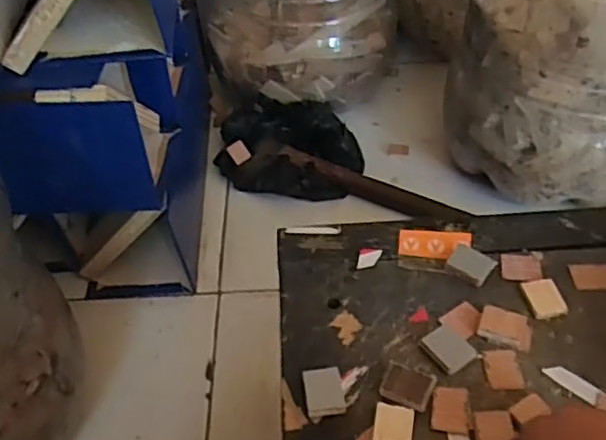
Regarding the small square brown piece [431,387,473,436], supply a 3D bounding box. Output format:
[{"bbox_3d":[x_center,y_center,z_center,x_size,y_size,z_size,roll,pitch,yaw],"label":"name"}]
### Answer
[{"bbox_3d":[0.078,0.100,0.337,0.020,0.004,0.026,5,48,8],"label":"small square brown piece"}]

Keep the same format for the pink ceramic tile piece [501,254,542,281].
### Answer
[{"bbox_3d":[0.135,0.029,0.398,0.024,0.004,0.023,6,48,9],"label":"pink ceramic tile piece"}]

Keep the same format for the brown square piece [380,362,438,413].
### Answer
[{"bbox_3d":[0.056,0.089,0.343,0.026,0.005,0.024,16,50,18],"label":"brown square piece"}]

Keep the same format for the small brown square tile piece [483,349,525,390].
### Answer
[{"bbox_3d":[0.110,0.081,0.351,0.018,0.004,0.024,-4,47,-1],"label":"small brown square tile piece"}]

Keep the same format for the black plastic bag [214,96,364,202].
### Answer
[{"bbox_3d":[-0.016,-0.087,0.754,0.162,0.053,0.118,15,50,17],"label":"black plastic bag"}]

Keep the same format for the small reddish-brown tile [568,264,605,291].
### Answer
[{"bbox_3d":[0.178,0.034,0.393,0.024,0.004,0.021,2,48,6],"label":"small reddish-brown tile"}]

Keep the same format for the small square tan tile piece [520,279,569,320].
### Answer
[{"bbox_3d":[0.143,0.046,0.379,0.022,0.004,0.025,-8,47,-4],"label":"small square tan tile piece"}]

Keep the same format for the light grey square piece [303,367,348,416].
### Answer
[{"bbox_3d":[0.012,0.092,0.343,0.021,0.005,0.025,-7,47,-3],"label":"light grey square piece"}]

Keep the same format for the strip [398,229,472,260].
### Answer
[{"bbox_3d":[0.085,0.016,0.414,0.045,0.004,0.024,6,48,15],"label":"strip"}]

